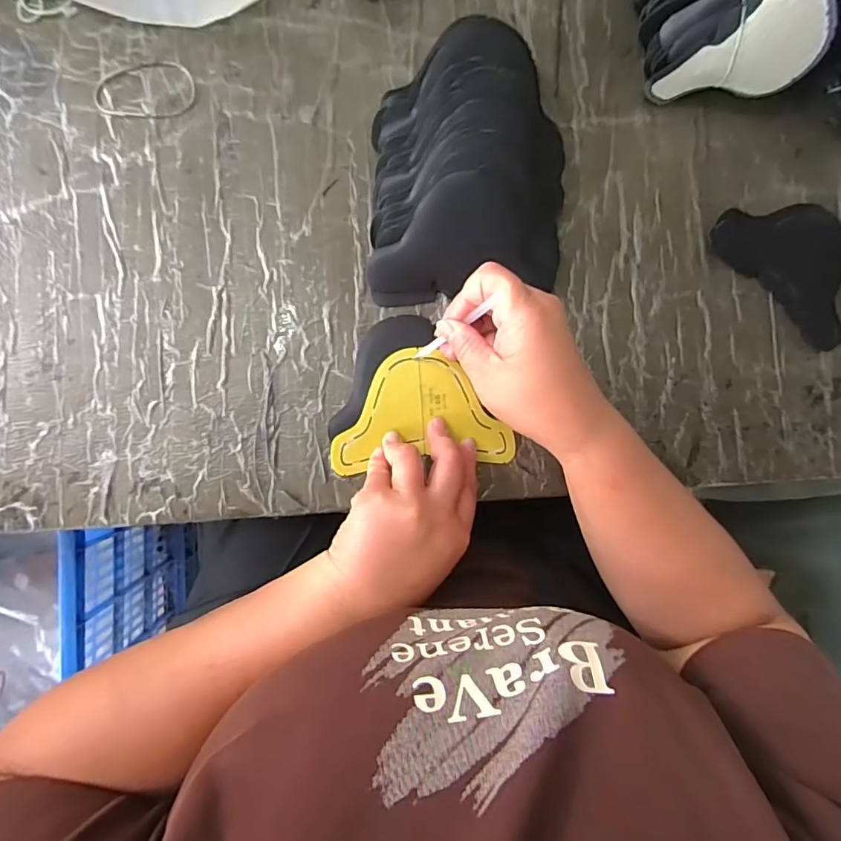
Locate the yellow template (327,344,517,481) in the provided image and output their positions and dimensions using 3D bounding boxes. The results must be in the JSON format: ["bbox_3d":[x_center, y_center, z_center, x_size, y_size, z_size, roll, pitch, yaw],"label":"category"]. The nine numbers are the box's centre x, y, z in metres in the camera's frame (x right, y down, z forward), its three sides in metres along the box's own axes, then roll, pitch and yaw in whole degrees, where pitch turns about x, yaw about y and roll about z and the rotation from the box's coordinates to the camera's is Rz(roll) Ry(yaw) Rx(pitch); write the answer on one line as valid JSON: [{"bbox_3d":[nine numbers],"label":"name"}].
[{"bbox_3d":[0.001,-0.008,0.374,0.134,0.004,0.088,-4,89,-5],"label":"yellow template"}]

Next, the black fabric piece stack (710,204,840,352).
[{"bbox_3d":[0.320,-0.141,0.413,0.142,0.009,0.099,41,85,-4],"label":"black fabric piece stack"}]

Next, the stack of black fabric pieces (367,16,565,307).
[{"bbox_3d":[0.039,-0.190,0.367,0.147,0.049,0.201,2,88,-5],"label":"stack of black fabric pieces"}]

